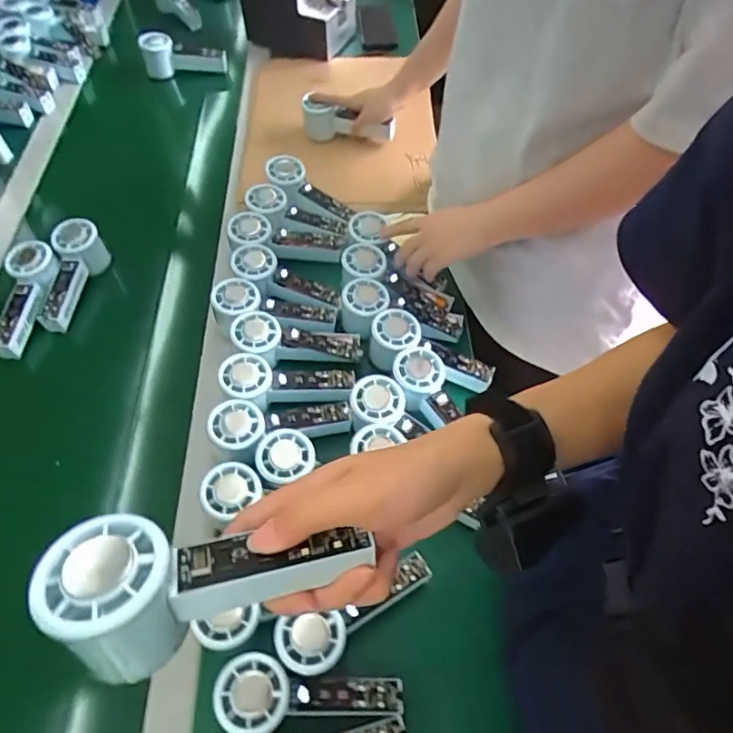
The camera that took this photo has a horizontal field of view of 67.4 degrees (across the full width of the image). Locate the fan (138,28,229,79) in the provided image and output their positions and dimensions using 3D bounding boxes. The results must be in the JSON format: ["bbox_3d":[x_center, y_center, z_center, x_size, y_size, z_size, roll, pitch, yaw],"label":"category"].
[{"bbox_3d":[-0.335,-0.566,1.015,0.157,0.083,0.045,-8,55,-28],"label":"fan"}]

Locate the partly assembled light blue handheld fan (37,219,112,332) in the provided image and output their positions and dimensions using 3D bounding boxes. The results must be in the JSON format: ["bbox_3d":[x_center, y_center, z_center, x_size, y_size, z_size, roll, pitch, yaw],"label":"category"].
[{"bbox_3d":[-0.386,-0.117,0.720,0.066,0.046,0.148,7,73,4],"label":"partly assembled light blue handheld fan"}]

